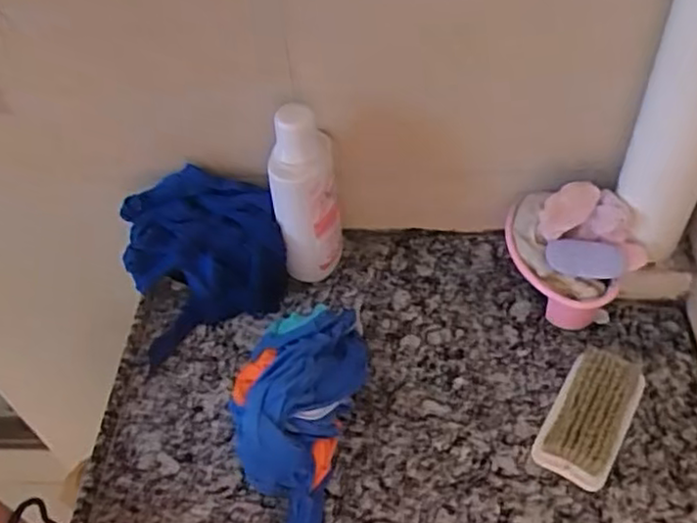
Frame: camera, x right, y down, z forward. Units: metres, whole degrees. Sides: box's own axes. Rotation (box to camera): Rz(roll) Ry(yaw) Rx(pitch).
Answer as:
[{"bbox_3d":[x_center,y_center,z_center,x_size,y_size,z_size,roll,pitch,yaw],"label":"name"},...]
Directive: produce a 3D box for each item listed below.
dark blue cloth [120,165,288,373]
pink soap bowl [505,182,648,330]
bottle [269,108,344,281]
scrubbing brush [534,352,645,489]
[{"bbox_3d":[-0.163,-0.009,0.754,0.165,0.112,0.132,-23,52,-14],"label":"dark blue cloth"},{"bbox_3d":[0.229,-0.006,0.714,0.130,0.122,0.113,13,52,15],"label":"pink soap bowl"},{"bbox_3d":[-0.044,-0.063,0.726,0.063,0.213,0.051,-3,50,2],"label":"bottle"},{"bbox_3d":[0.226,0.143,0.642,0.067,0.044,0.125,25,56,23],"label":"scrubbing brush"}]

